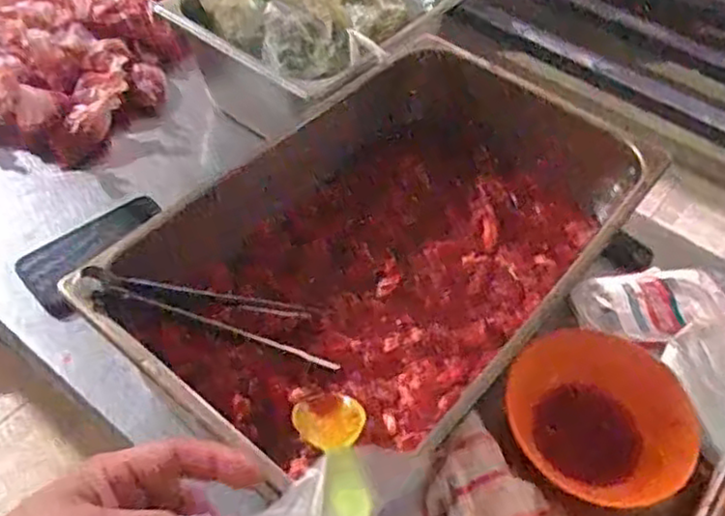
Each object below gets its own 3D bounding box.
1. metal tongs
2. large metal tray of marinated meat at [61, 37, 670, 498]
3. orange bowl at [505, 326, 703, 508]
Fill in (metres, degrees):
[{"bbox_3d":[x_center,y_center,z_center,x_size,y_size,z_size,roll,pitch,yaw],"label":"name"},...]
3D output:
[{"bbox_3d":[-0.131,0.052,0.638,0.226,0.022,0.063,18,45,-29],"label":"metal tongs"},{"bbox_3d":[0.034,0.009,0.688,0.292,0.116,0.492,35,56,22],"label":"large metal tray of marinated meat"},{"bbox_3d":[0.226,0.157,0.686,0.158,0.072,0.178,5,51,-1],"label":"orange bowl"}]

